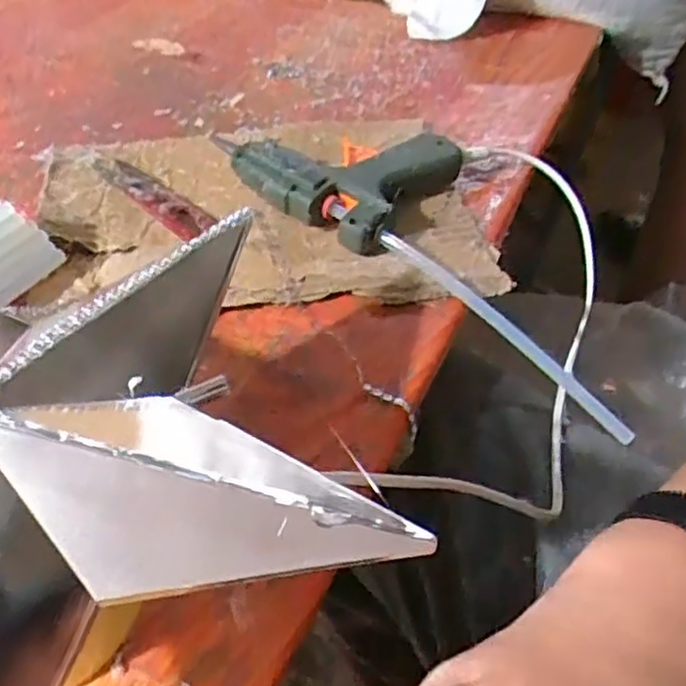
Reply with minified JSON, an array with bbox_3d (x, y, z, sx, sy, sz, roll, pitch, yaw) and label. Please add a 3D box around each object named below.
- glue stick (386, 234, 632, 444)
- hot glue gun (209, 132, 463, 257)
[{"bbox_3d":[0.087,-0.007,0.370,0.170,0.016,0.010,41,56,10],"label":"glue stick"},{"bbox_3d":[-0.008,-0.114,0.437,0.132,0.034,0.113,28,52,20],"label":"hot glue gun"}]

